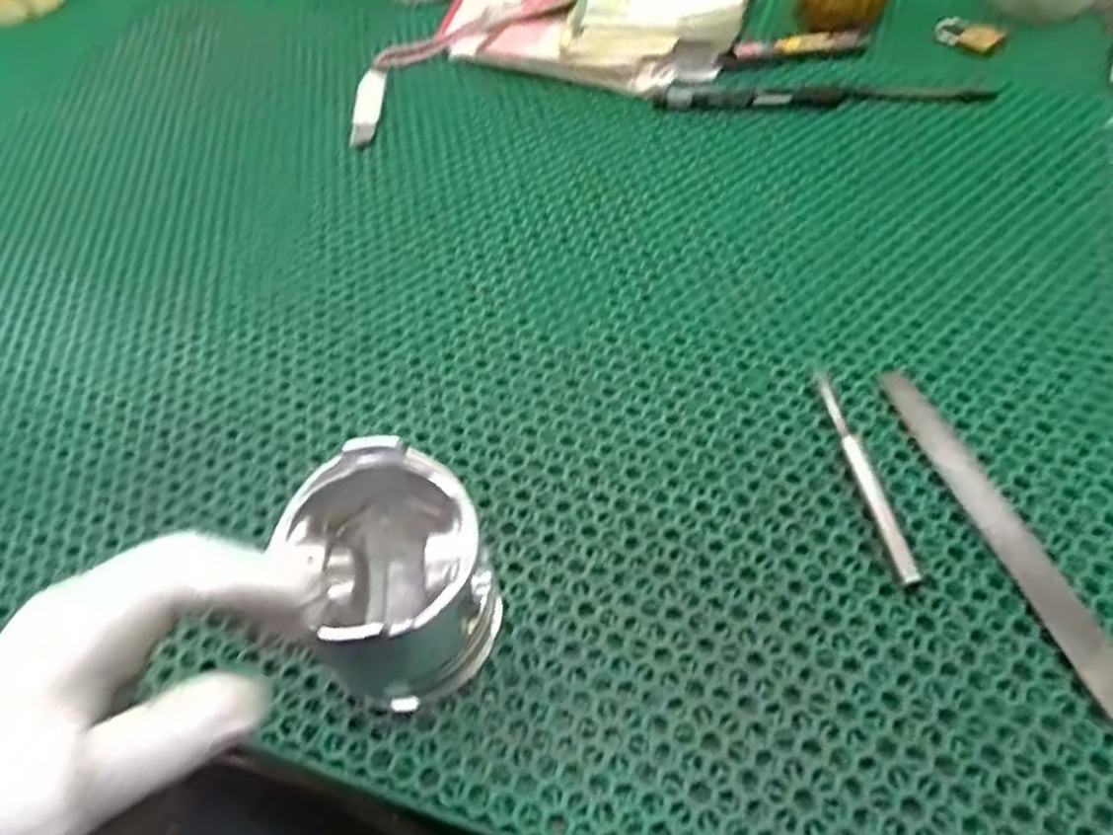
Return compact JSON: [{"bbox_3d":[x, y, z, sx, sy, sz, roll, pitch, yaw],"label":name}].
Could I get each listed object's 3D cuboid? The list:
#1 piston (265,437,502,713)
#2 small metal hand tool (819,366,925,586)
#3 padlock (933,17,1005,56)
[{"bbox_3d":[-0.073,0.073,0.357,0.080,0.088,0.088,-2,53,2],"label":"piston"},{"bbox_3d":[0.163,0.027,0.417,0.013,0.010,0.135,-8,53,-3],"label":"small metal hand tool"},{"bbox_3d":[0.349,-0.327,0.670,0.021,0.016,0.059,-32,58,-19],"label":"padlock"}]

